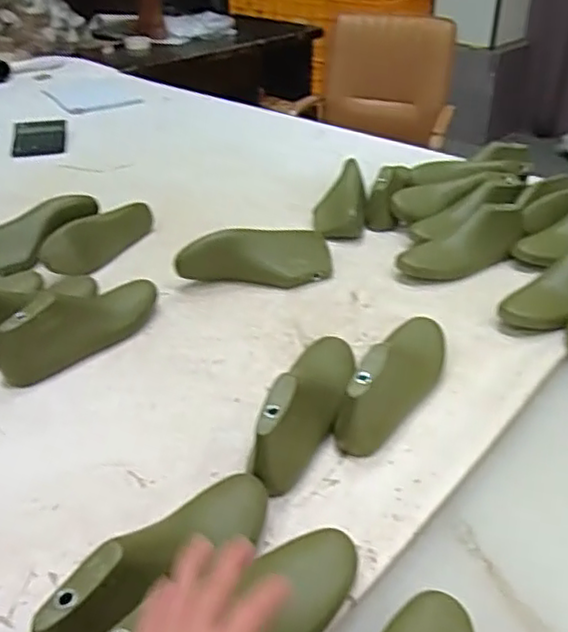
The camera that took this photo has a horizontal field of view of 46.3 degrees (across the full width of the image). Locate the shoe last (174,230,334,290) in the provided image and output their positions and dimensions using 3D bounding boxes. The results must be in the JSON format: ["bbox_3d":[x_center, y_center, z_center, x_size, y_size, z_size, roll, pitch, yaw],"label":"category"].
[{"bbox_3d":[-0.039,-0.082,1.018,0.241,0.082,0.066,-12,34,-15],"label":"shoe last"}]

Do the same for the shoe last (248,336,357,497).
[{"bbox_3d":[0.031,0.088,0.738,0.071,0.086,0.238,8,34,14],"label":"shoe last"}]

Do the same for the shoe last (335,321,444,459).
[{"bbox_3d":[0.136,0.059,0.777,0.077,0.084,0.241,13,36,22],"label":"shoe last"}]

